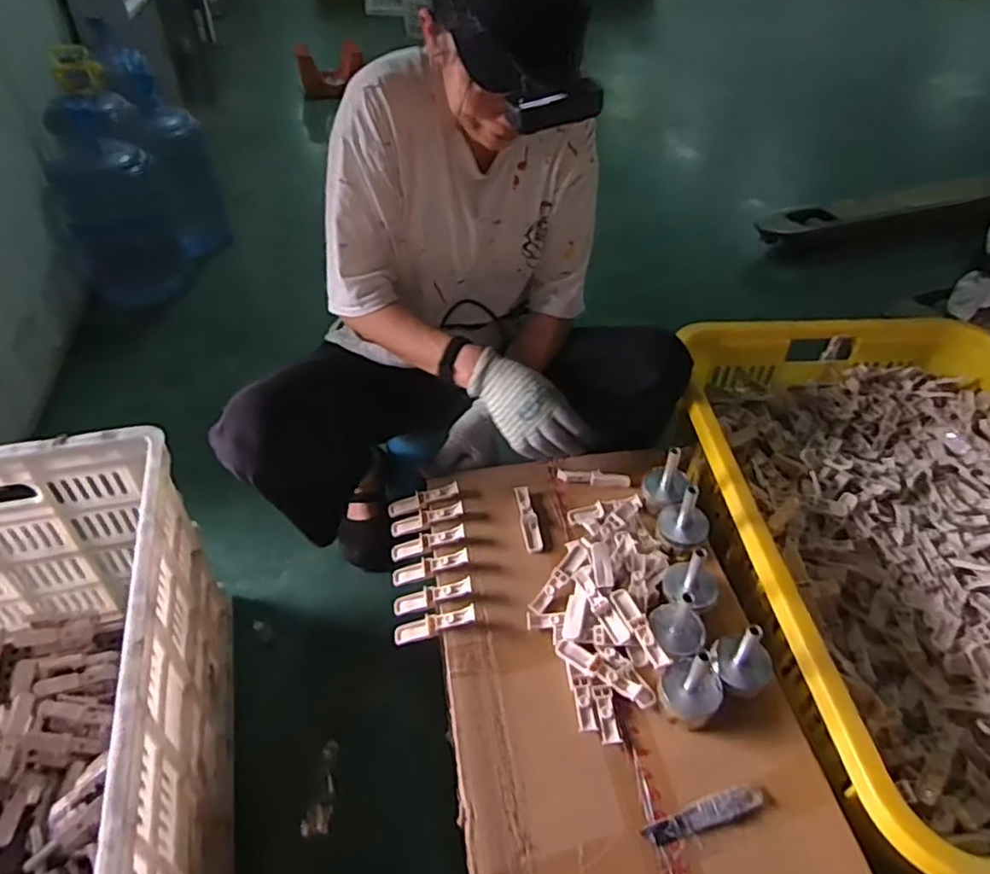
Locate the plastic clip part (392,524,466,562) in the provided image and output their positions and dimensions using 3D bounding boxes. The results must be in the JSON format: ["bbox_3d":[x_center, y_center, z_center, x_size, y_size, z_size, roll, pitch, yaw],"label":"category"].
[{"bbox_3d":[-0.087,0.138,0.837,0.102,0.012,0.028,-20,43,15],"label":"plastic clip part"}]

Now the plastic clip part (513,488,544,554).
[{"bbox_3d":[0.045,0.108,0.859,0.023,0.015,0.099,-5,45,-8],"label":"plastic clip part"}]

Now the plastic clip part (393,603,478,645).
[{"bbox_3d":[-0.071,0.222,0.756,0.100,0.019,0.029,-20,45,8],"label":"plastic clip part"}]

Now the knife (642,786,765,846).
[{"bbox_3d":[0.203,0.366,0.621,0.122,0.008,0.024,-11,46,-14],"label":"knife"}]

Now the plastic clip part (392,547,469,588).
[{"bbox_3d":[-0.082,0.165,0.810,0.102,0.014,0.026,-20,43,13],"label":"plastic clip part"}]

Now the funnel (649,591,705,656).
[{"bbox_3d":[0.204,0.191,0.697,0.060,0.062,0.061,15,46,13],"label":"funnel"}]

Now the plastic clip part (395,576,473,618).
[{"bbox_3d":[-0.076,0.193,0.781,0.102,0.012,0.028,-20,44,11],"label":"plastic clip part"}]

